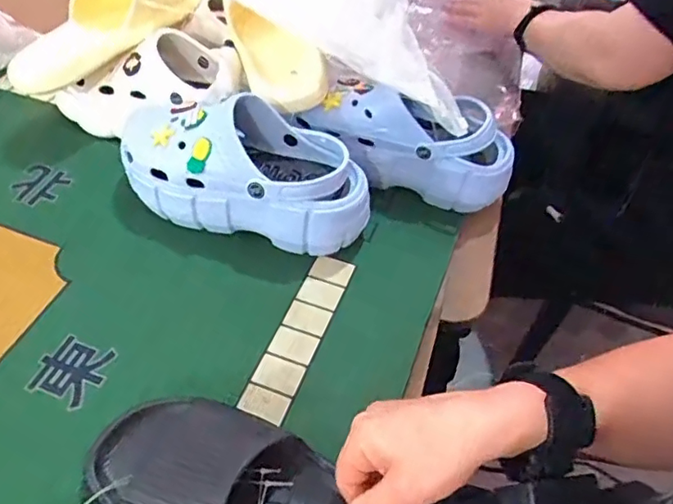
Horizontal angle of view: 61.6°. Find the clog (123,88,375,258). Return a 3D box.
[{"bbox_3d":[-0.090,-0.080,0.568,0.252,0.108,0.102,15,50,8],"label":"clog"}]

